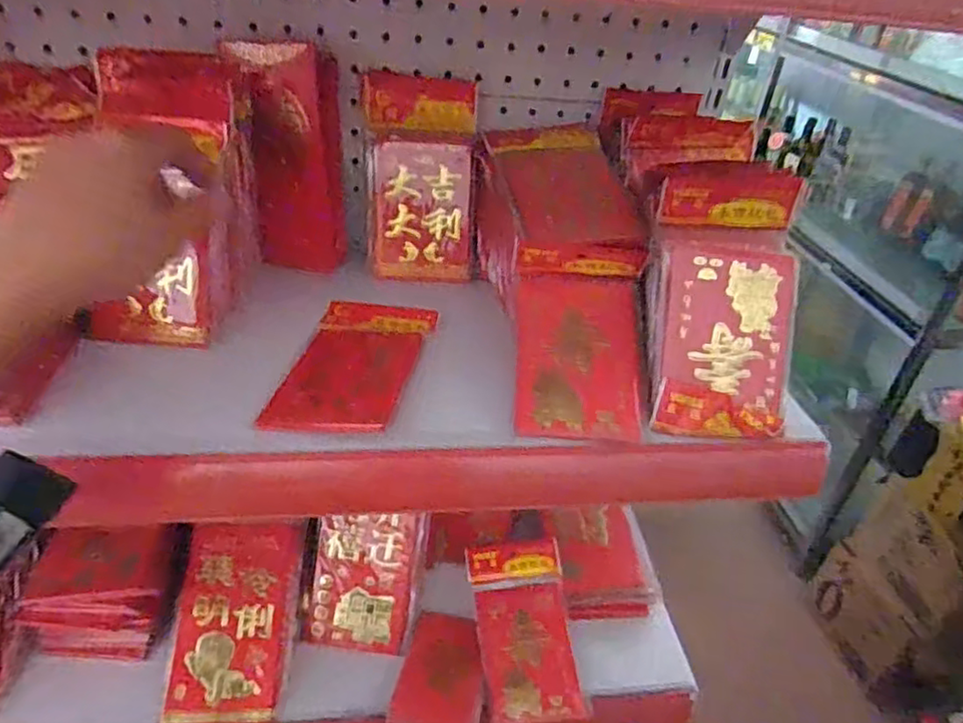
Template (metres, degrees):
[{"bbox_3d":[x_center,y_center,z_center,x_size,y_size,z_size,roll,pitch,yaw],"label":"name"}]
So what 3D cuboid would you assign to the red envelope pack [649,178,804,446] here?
[{"bbox_3d":[0.155,-0.038,0.423,0.089,0.168,0.020,7,-5,0],"label":"red envelope pack"}]

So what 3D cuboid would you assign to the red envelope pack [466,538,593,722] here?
[{"bbox_3d":[0.039,0.240,0.593,0.087,0.013,0.158,-5,53,-7],"label":"red envelope pack"}]

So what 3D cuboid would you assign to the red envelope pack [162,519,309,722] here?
[{"bbox_3d":[-0.209,0.218,0.564,0.096,0.010,0.156,3,66,-6],"label":"red envelope pack"}]

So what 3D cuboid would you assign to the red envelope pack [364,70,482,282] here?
[{"bbox_3d":[-0.048,-0.151,0.547,0.089,0.163,0.015,-1,7,-6],"label":"red envelope pack"}]

